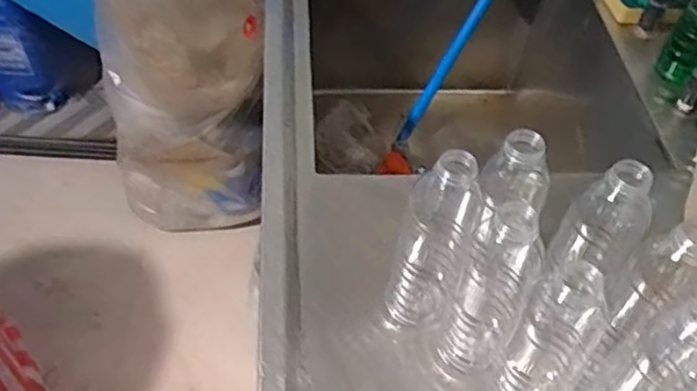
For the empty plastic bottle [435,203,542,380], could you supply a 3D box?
[{"bbox_3d":[0.115,0.081,0.533,0.059,0.207,0.055,28,55,15],"label":"empty plastic bottle"}]

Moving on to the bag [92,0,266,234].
[{"bbox_3d":[-0.357,-0.300,1.420,0.345,0.854,0.427,-3,53,-8],"label":"bag"}]

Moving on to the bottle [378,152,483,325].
[{"bbox_3d":[0.076,0.041,0.561,0.059,0.203,0.061,19,53,9],"label":"bottle"}]

